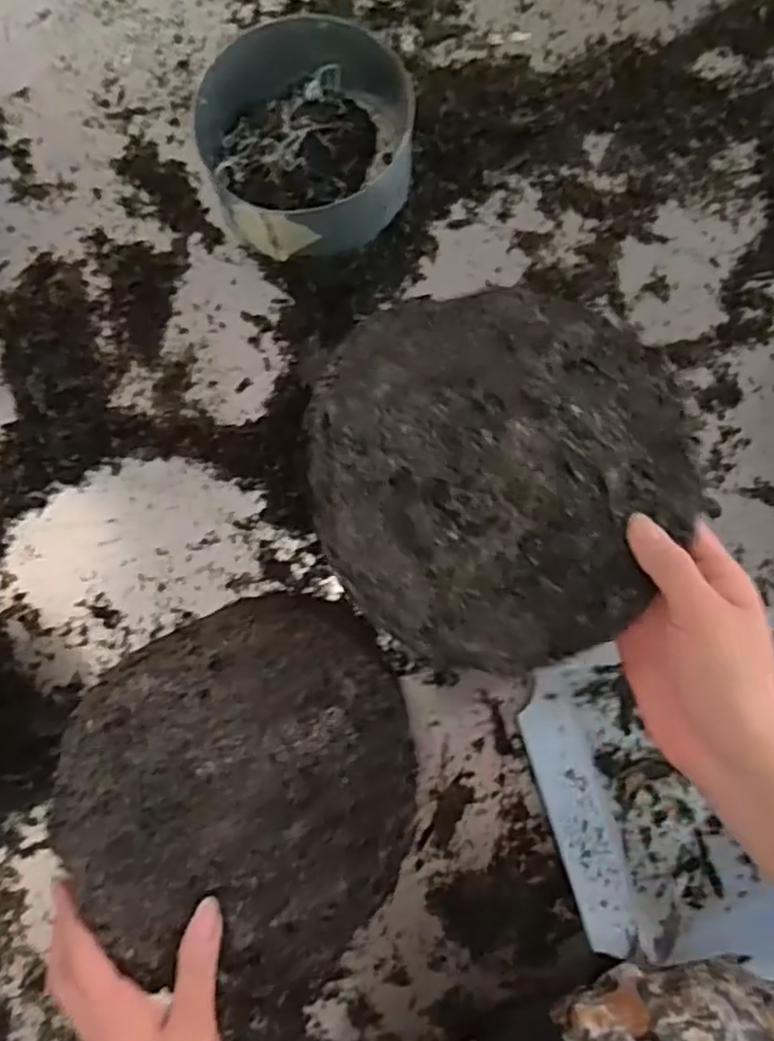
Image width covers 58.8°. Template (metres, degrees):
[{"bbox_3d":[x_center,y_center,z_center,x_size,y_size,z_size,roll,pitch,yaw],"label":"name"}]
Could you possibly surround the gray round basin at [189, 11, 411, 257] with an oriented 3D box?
[{"bbox_3d":[-0.075,-0.350,0.640,0.187,0.075,0.203,0,80,1],"label":"gray round basin"}]

